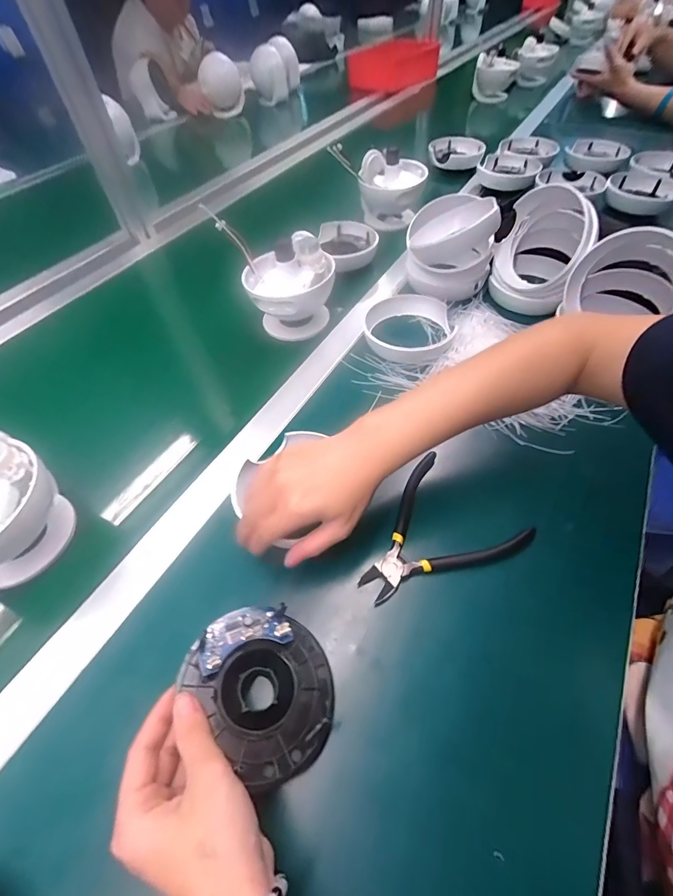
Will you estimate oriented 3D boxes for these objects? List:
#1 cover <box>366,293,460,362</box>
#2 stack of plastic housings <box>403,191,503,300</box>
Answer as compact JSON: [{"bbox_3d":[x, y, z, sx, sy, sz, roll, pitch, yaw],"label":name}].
[{"bbox_3d":[0.092,-0.157,0.503,0.112,0.028,0.120,-7,53,0],"label":"cover"},{"bbox_3d":[0.159,-0.281,0.541,0.112,0.111,0.102,10,55,12],"label":"stack of plastic housings"}]

